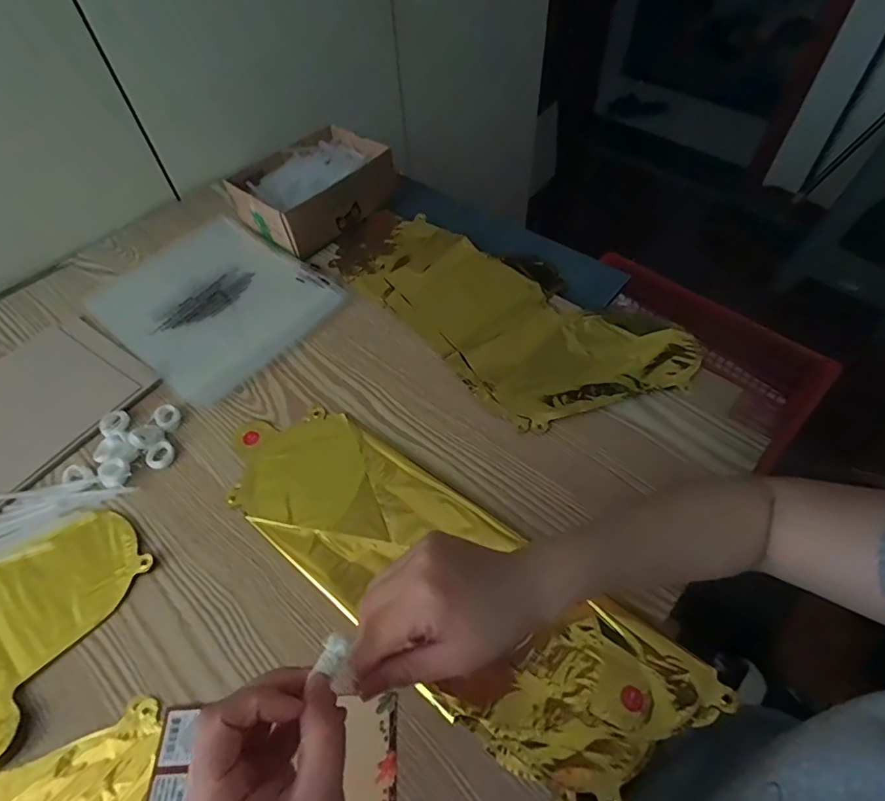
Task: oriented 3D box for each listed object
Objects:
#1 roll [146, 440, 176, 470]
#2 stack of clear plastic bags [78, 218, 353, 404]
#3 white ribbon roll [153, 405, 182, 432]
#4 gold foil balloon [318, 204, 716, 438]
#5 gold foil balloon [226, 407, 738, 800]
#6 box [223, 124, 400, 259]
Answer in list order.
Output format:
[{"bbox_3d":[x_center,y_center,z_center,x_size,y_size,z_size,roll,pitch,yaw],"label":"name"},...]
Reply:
[{"bbox_3d":[-0.266,0.052,0.475,0.024,0.006,0.026,-1,55,2],"label":"roll"},{"bbox_3d":[-0.266,-0.121,0.590,0.234,0.020,0.211,33,62,23],"label":"stack of clear plastic bags"},{"bbox_3d":[-0.271,0.016,0.496,0.029,0.008,0.022,37,64,25],"label":"white ribbon roll"},{"bbox_3d":[0.058,-0.121,0.576,0.206,0.017,0.418,-37,61,-21],"label":"gold foil balloon"},{"bbox_3d":[-0.011,0.134,0.406,0.417,0.011,0.134,33,62,23],"label":"gold foil balloon"},{"bbox_3d":[-0.165,-0.277,0.660,0.140,0.061,0.183,33,63,23],"label":"box"}]

